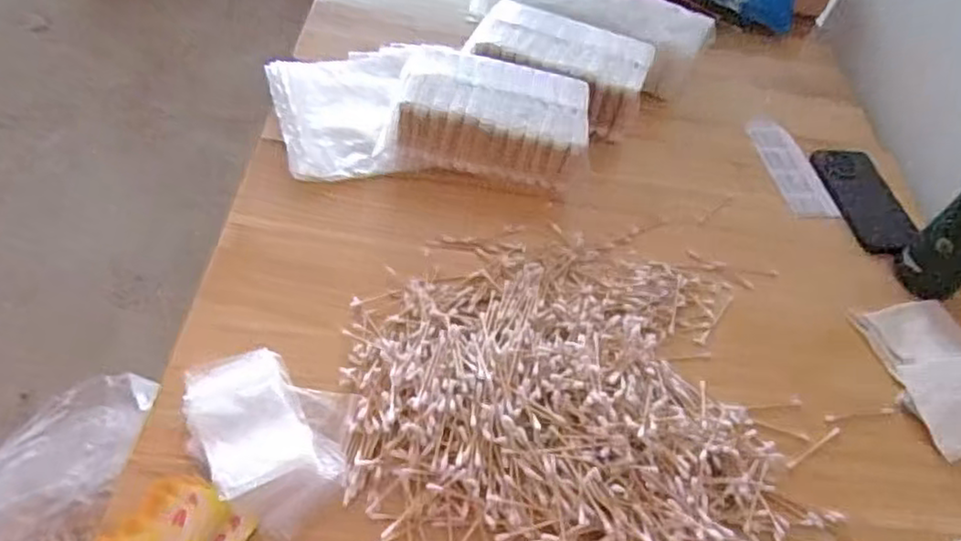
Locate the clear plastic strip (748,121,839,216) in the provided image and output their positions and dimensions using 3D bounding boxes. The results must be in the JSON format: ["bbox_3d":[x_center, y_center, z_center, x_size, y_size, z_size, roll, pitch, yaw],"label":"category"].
[{"bbox_3d":[0.347,-0.117,0.751,0.058,0.011,0.153,-6,53,-15],"label":"clear plastic strip"}]

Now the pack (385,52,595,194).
[{"bbox_3d":[0.008,-0.157,0.693,0.204,0.075,0.128,10,53,1],"label":"pack"}]

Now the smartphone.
[{"bbox_3d":[0.421,-0.080,0.727,0.064,0.014,0.158,0,52,-10],"label":"smartphone"}]

